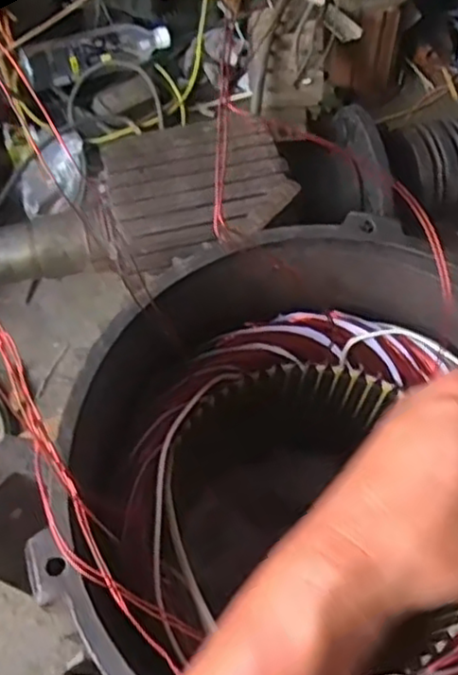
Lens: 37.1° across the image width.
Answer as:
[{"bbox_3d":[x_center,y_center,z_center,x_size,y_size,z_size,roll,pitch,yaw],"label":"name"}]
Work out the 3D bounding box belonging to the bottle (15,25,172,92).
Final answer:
[{"bbox_3d":[-0.209,-0.458,1.093,0.245,0.054,0.054,-22,62,-10],"label":"bottle"}]

